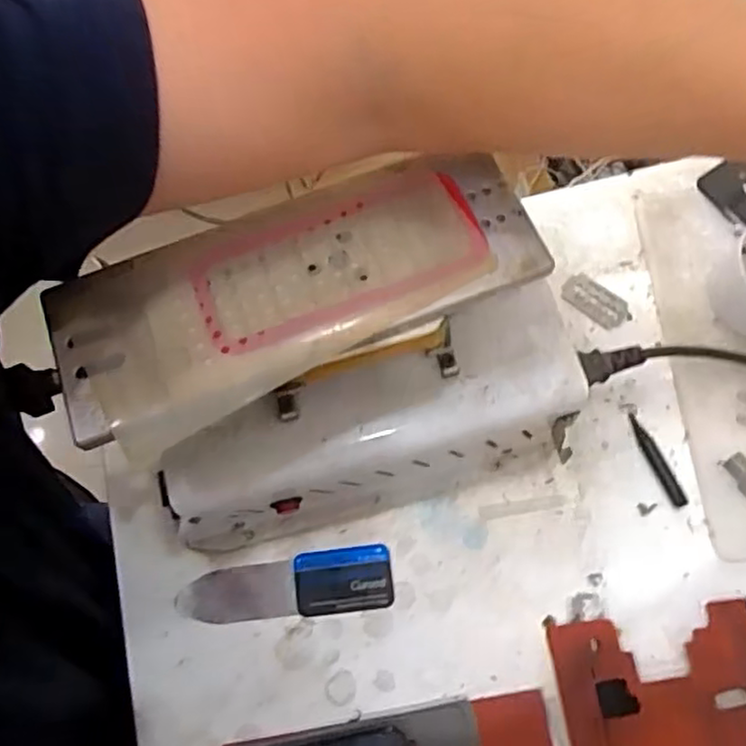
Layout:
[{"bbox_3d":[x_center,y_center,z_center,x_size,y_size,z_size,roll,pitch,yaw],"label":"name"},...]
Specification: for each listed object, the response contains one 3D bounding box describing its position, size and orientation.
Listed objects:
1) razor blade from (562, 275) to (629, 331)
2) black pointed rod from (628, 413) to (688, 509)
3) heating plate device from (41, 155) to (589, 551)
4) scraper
[{"bbox_3d":[0.142,-0.046,0.448,0.043,0.004,0.021,38,88,22],"label":"razor blade"},{"bbox_3d":[0.165,0.050,0.404,0.009,0.004,0.058,-22,71,-6],"label":"black pointed rod"},{"bbox_3d":[-0.016,0.000,0.354,0.224,0.153,0.119,-15,70,-3],"label":"heating plate device"},{"bbox_3d":[-0.049,0.120,0.392,0.119,0.004,0.034,-6,70,0],"label":"scraper"}]

